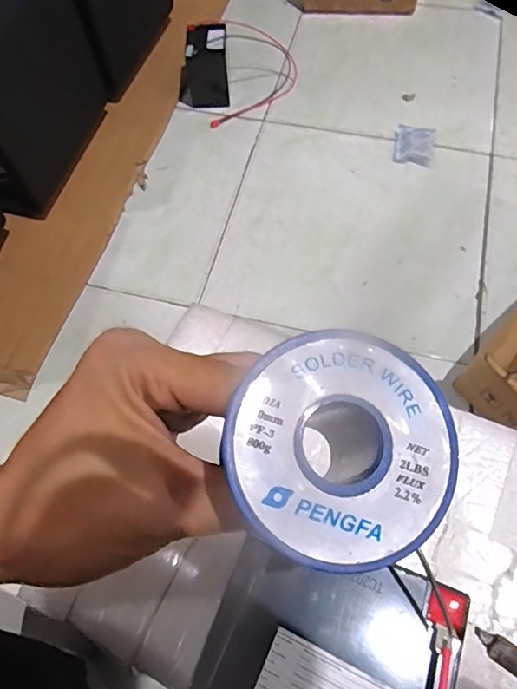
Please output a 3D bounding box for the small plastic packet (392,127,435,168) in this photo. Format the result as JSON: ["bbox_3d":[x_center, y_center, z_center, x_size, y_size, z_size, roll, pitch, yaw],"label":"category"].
[{"bbox_3d":[0.266,-0.341,0.836,0.063,0.019,0.070,10,66,7],"label":"small plastic packet"}]

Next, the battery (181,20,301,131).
[{"bbox_3d":[-0.042,-0.526,0.892,0.178,0.105,0.222,37,72,18],"label":"battery"}]

